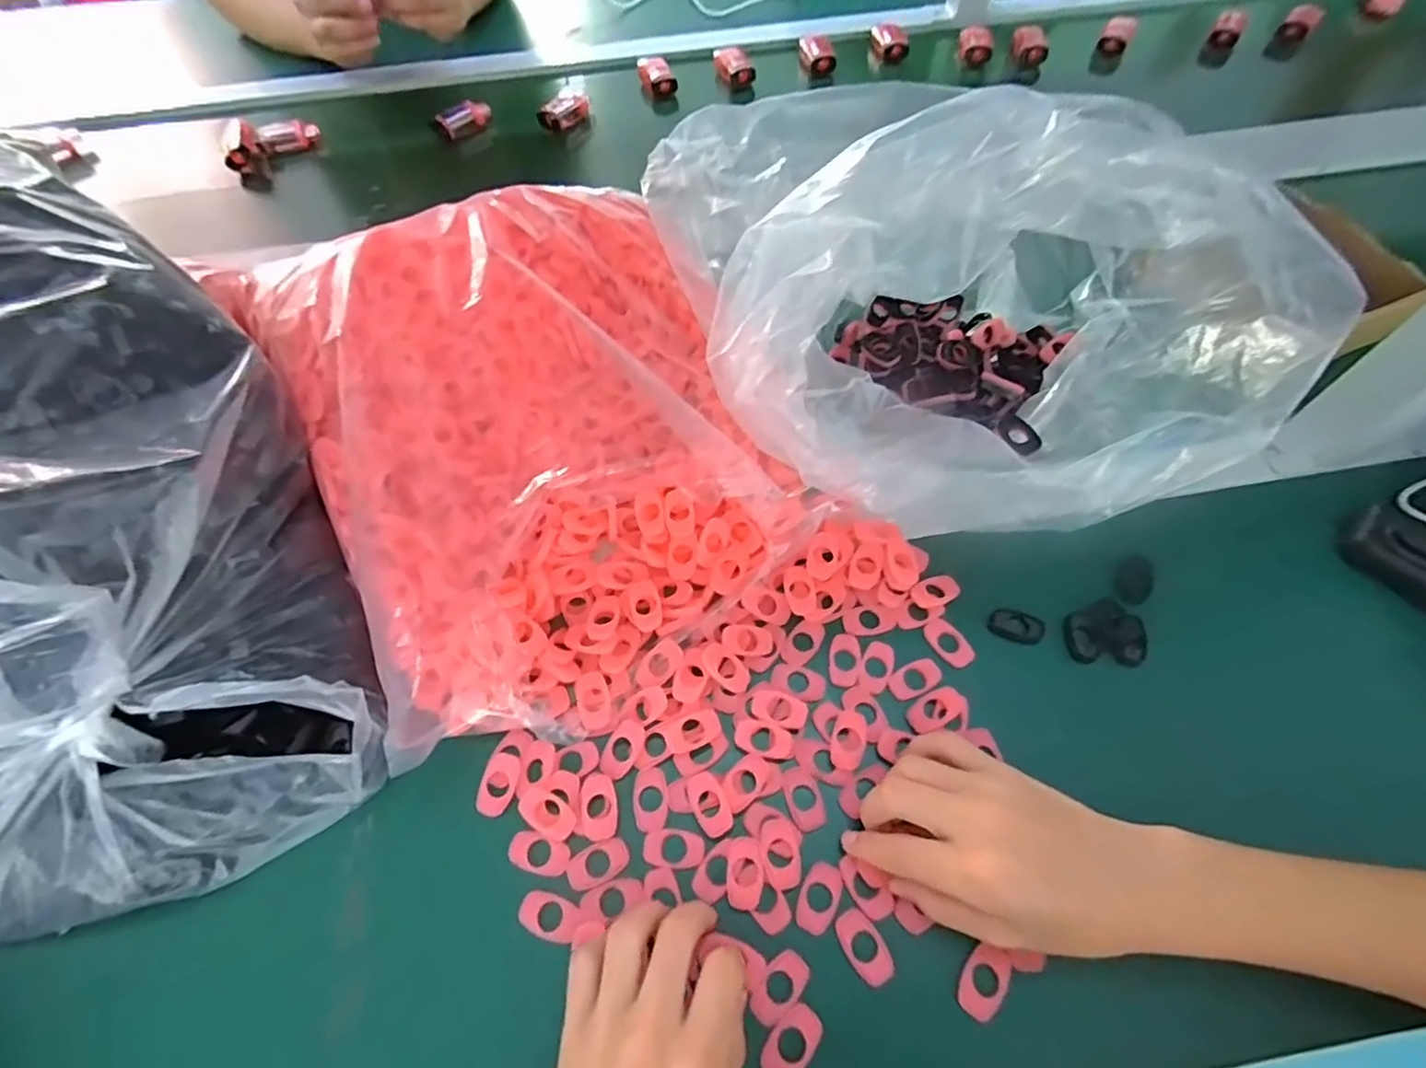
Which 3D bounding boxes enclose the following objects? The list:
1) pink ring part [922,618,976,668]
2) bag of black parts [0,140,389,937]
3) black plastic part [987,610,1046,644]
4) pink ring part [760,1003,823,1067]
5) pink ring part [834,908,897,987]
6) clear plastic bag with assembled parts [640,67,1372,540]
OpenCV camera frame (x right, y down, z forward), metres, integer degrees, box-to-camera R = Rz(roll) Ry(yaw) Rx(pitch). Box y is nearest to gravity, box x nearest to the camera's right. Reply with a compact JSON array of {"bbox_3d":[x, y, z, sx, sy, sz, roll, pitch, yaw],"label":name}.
[{"bbox_3d":[0.147,0.066,0.384,0.020,0.004,0.034,-31,64,-15],"label":"pink ring part"},{"bbox_3d":[-0.402,0.002,0.342,0.313,0.170,0.419,-24,63,-11],"label":"bag of black parts"},{"bbox_3d":[0.190,0.058,0.390,0.032,0.007,0.020,15,62,10],"label":"black plastic part"},{"bbox_3d":[0.037,0.239,0.291,0.032,0.004,0.020,-41,67,-19],"label":"pink ring part"},{"bbox_3d":[0.075,0.205,0.309,0.019,0.004,0.033,-29,64,-13],"label":"pink ring part"},{"bbox_3d":[0.170,-0.157,0.422,0.367,0.166,0.302,-11,61,-4],"label":"clear plastic bag with assembled parts"}]

